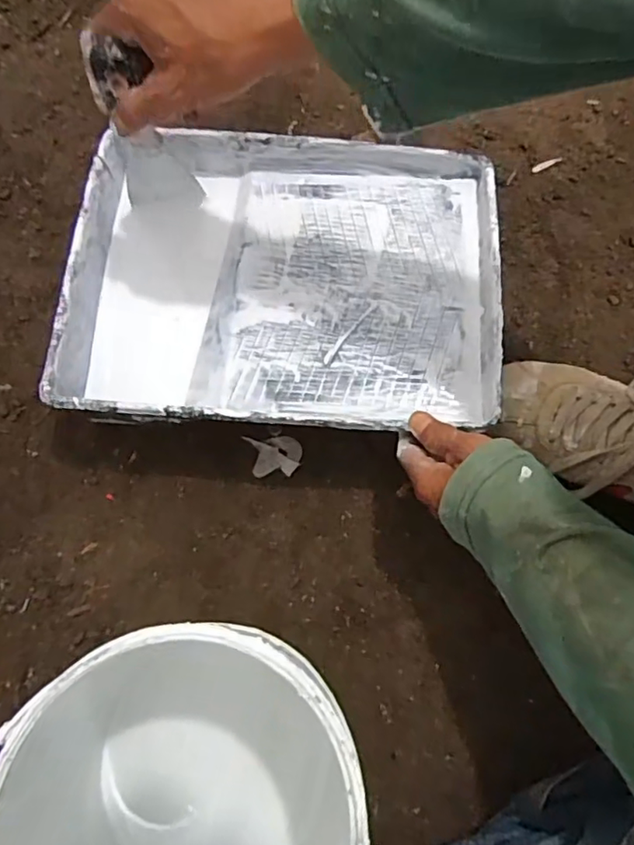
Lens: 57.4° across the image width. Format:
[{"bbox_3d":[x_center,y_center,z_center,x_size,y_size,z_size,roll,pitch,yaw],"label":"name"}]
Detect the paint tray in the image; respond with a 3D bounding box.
[{"bbox_3d":[-0.028,-0.123,0.500,0.352,0.068,0.268,3,75,-1],"label":"paint tray"}]

